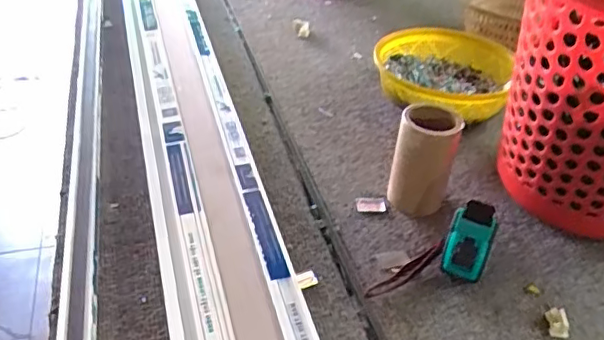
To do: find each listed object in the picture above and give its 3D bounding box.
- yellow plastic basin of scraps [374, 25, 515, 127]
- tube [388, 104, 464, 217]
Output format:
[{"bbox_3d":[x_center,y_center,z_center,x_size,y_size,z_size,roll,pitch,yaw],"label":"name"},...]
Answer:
[{"bbox_3d":[0.180,-0.121,0.772,0.162,0.062,0.198,13,38,12],"label":"yellow plastic basin of scraps"},{"bbox_3d":[0.121,-0.006,0.581,0.056,0.105,0.057,12,37,10],"label":"tube"}]

